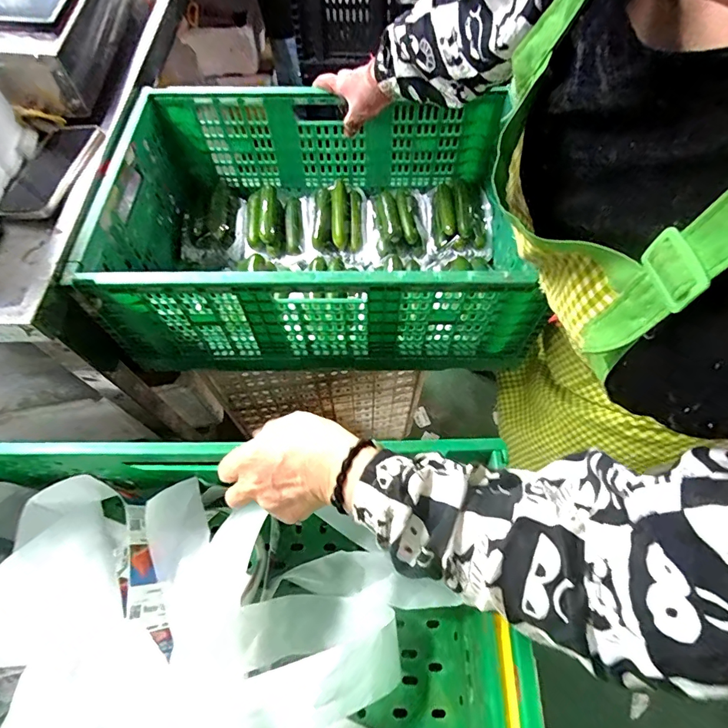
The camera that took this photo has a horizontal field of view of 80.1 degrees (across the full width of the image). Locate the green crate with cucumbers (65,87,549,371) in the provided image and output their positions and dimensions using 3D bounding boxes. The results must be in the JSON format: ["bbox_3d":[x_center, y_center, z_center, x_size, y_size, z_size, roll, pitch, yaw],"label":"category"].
[{"bbox_3d":[-0.058,-0.212,0.673,0.574,0.204,0.383,0,61,-1],"label":"green crate with cucumbers"}]

